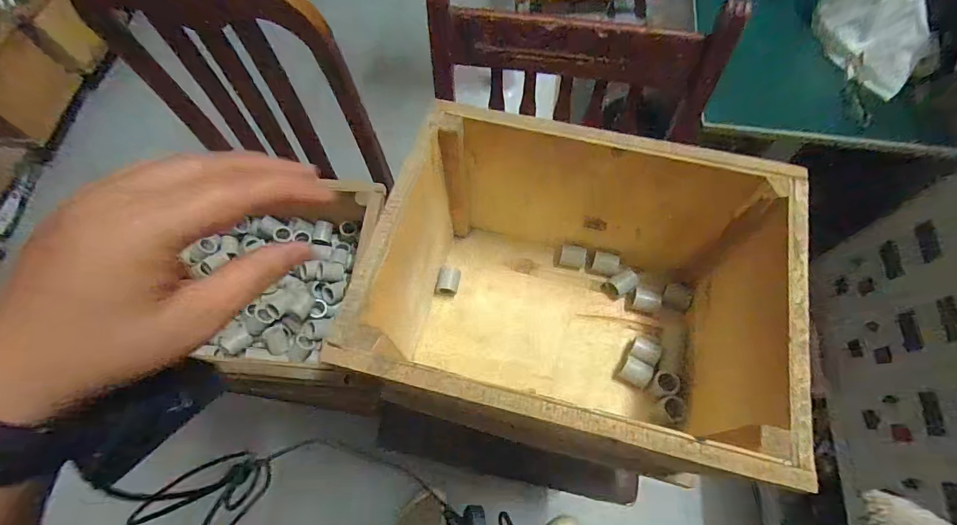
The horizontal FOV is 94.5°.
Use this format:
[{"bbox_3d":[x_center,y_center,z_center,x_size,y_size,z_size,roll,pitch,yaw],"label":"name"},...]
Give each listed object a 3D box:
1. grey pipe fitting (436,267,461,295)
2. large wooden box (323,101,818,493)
[{"bbox_3d":[-0.045,0.029,0.659,0.032,0.024,0.035,8,67,6],"label":"grey pipe fitting"},{"bbox_3d":[0.103,0.043,0.524,0.389,0.261,0.307,15,68,9],"label":"large wooden box"}]

